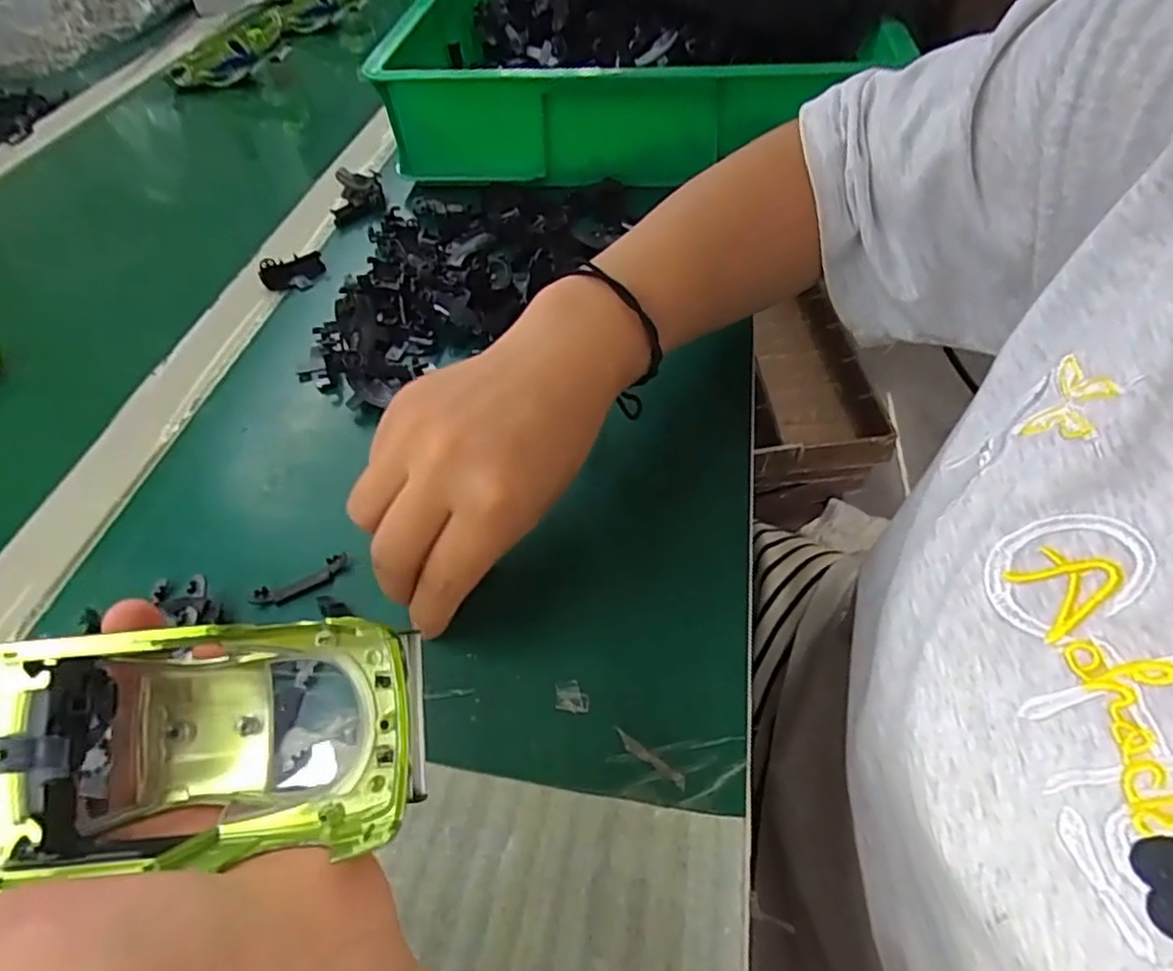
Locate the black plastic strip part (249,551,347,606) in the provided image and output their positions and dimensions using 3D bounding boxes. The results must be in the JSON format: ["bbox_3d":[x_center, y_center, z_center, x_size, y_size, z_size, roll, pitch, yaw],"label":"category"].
[{"bbox_3d":[-0.123,0.042,0.292,0.040,0.005,0.012,-23,52,-18],"label":"black plastic strip part"}]

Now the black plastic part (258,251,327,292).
[{"bbox_3d":[-0.192,-0.140,0.443,0.039,0.016,0.021,-22,52,-18],"label":"black plastic part"}]

